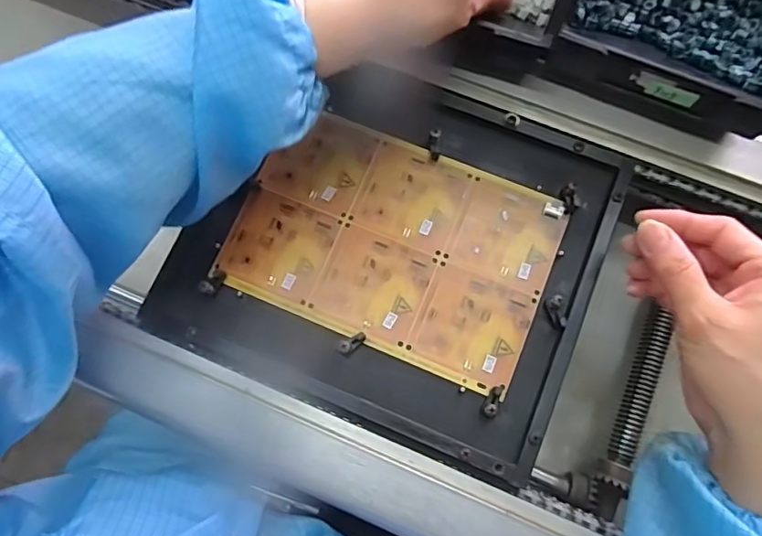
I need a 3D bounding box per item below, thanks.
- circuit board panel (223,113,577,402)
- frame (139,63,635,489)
[{"bbox_3d":[0.009,-0.018,0.353,0.207,0.004,0.139,22,79,7],"label":"circuit board panel"},{"bbox_3d":[0.010,-0.017,0.351,0.260,0.018,0.226,22,79,7],"label":"frame"}]

